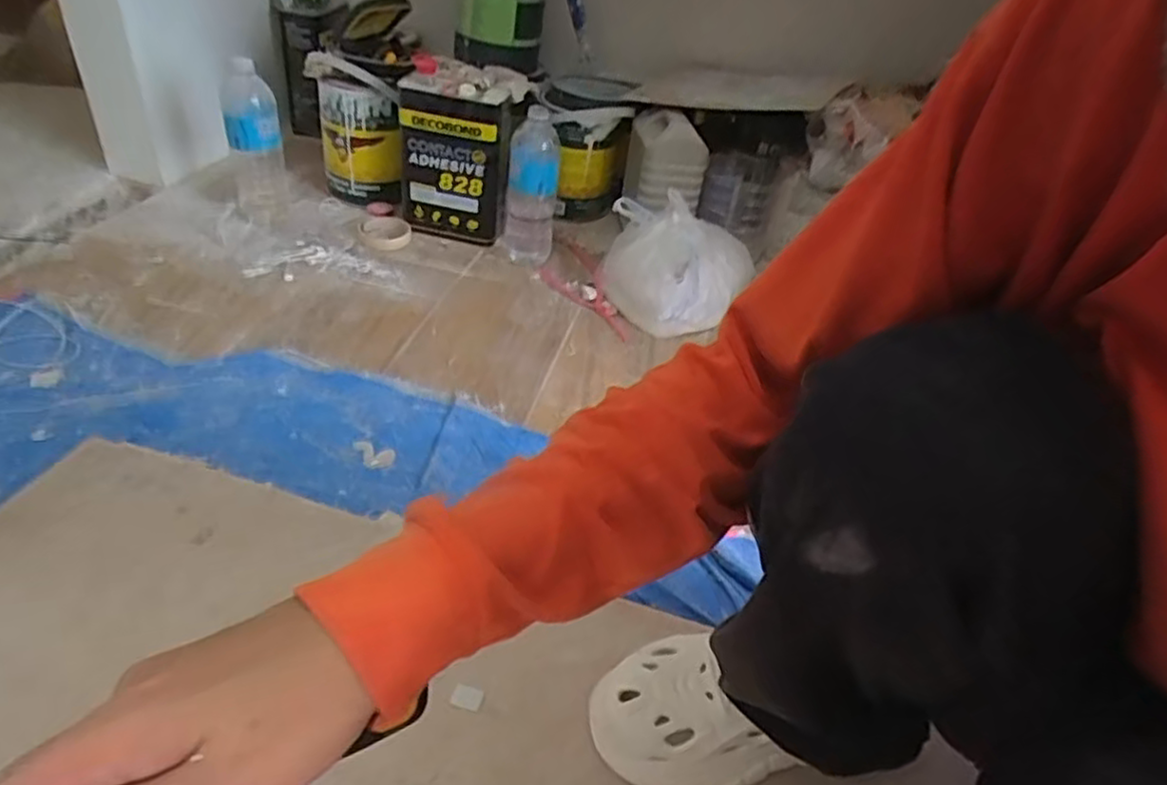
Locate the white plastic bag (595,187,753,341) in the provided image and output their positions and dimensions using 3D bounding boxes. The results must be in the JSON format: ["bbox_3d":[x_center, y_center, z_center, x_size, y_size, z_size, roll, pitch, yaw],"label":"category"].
[{"bbox_3d":[0.143,-0.212,1.125,0.198,0.151,0.207,32,44,27],"label":"white plastic bag"}]

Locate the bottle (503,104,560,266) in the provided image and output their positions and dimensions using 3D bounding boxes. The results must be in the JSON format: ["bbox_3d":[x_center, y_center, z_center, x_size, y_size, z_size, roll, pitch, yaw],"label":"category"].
[{"bbox_3d":[-0.084,-0.327,1.150,0.082,0.244,0.089,2,39,-9],"label":"bottle"}]

